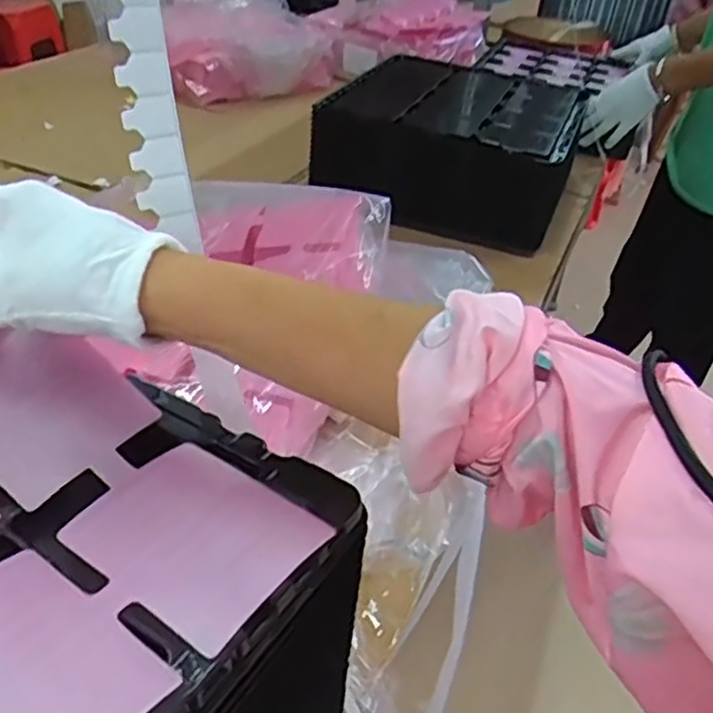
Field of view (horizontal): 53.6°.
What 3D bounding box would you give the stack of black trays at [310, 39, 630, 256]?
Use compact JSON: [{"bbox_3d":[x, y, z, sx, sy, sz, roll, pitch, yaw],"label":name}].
[{"bbox_3d":[0.147,-0.330,1.069,0.337,0.126,0.353,16,38,13],"label":"stack of black trays"}]

